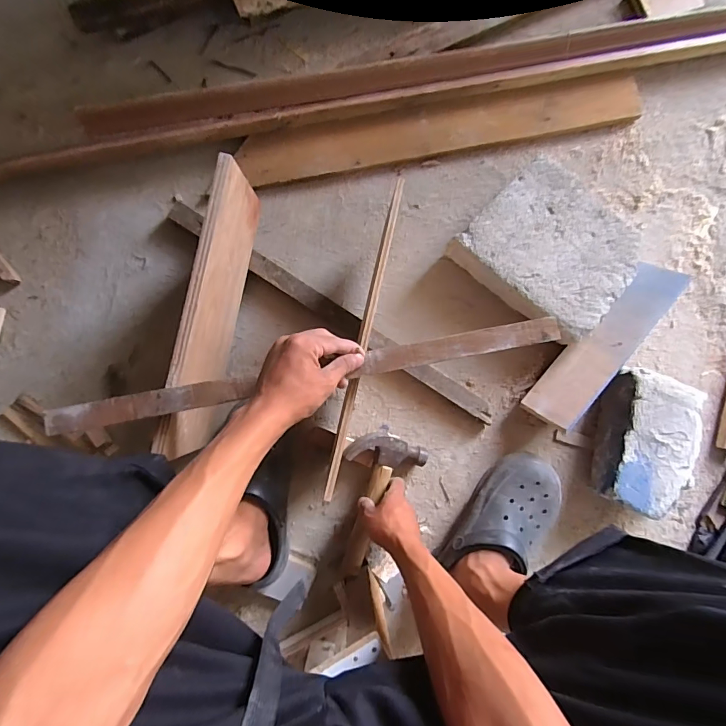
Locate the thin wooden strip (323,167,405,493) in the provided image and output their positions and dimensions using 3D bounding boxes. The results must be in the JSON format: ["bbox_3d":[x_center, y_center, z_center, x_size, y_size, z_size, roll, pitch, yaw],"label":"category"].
[{"bbox_3d":[0.002,-0.032,0.506,0.013,0.014,0.396,13,87,-2],"label":"thin wooden strip"}]

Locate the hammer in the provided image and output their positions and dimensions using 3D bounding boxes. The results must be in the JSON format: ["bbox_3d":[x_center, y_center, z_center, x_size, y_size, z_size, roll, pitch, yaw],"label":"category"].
[{"bbox_3d":[0.018,0.218,0.632,0.119,0.032,0.214,14,90,-2],"label":"hammer"}]

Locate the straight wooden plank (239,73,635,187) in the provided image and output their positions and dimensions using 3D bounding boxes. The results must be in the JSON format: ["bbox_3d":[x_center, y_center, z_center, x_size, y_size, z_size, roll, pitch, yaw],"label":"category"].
[{"bbox_3d":[0.136,-0.393,0.699,0.670,0.022,0.081,-12,87,-3],"label":"straight wooden plank"}]

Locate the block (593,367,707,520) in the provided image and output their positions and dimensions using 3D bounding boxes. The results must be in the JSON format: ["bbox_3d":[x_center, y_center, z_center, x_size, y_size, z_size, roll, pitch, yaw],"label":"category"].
[{"bbox_3d":[0.436,0.120,0.647,0.109,0.091,0.205,11,86,-2],"label":"block"}]

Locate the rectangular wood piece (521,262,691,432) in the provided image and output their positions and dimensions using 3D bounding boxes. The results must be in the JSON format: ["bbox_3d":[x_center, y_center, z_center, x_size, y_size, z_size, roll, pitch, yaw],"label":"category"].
[{"bbox_3d":[0.378,-0.033,0.647,0.315,0.017,0.083,-48,53,-5],"label":"rectangular wood piece"}]

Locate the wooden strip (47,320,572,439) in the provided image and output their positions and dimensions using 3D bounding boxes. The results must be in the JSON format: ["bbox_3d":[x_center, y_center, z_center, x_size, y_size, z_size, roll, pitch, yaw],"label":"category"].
[{"bbox_3d":[-0.065,0.016,0.477,0.586,0.010,0.033,-10,87,-1],"label":"wooden strip"}]

